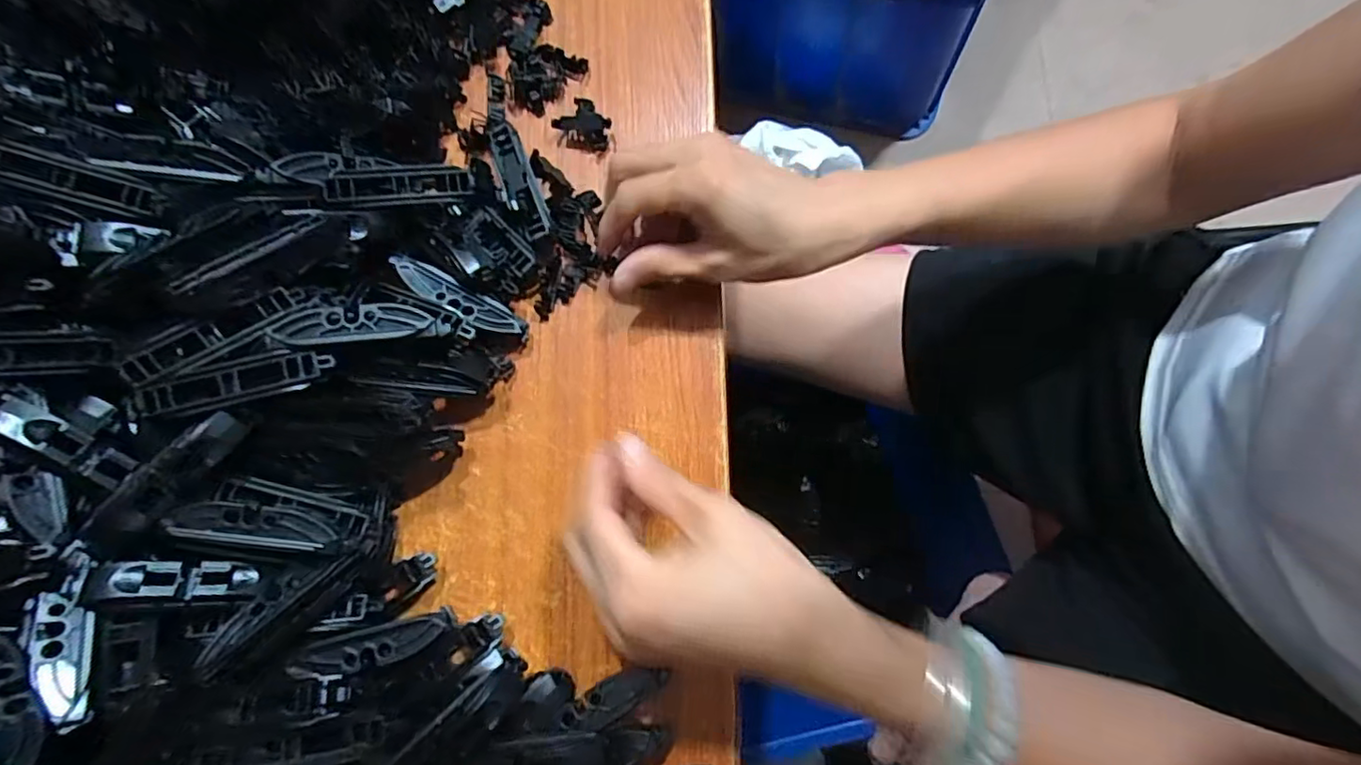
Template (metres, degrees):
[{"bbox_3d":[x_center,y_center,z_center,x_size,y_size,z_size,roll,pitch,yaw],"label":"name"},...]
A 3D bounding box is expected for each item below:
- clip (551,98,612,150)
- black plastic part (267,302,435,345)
[{"bbox_3d":[-0.057,-0.152,0.352,0.032,0.010,0.030,2,80,7],"label":"clip"},{"bbox_3d":[-0.155,-0.028,0.286,0.068,0.011,0.018,-7,79,-1],"label":"black plastic part"}]

